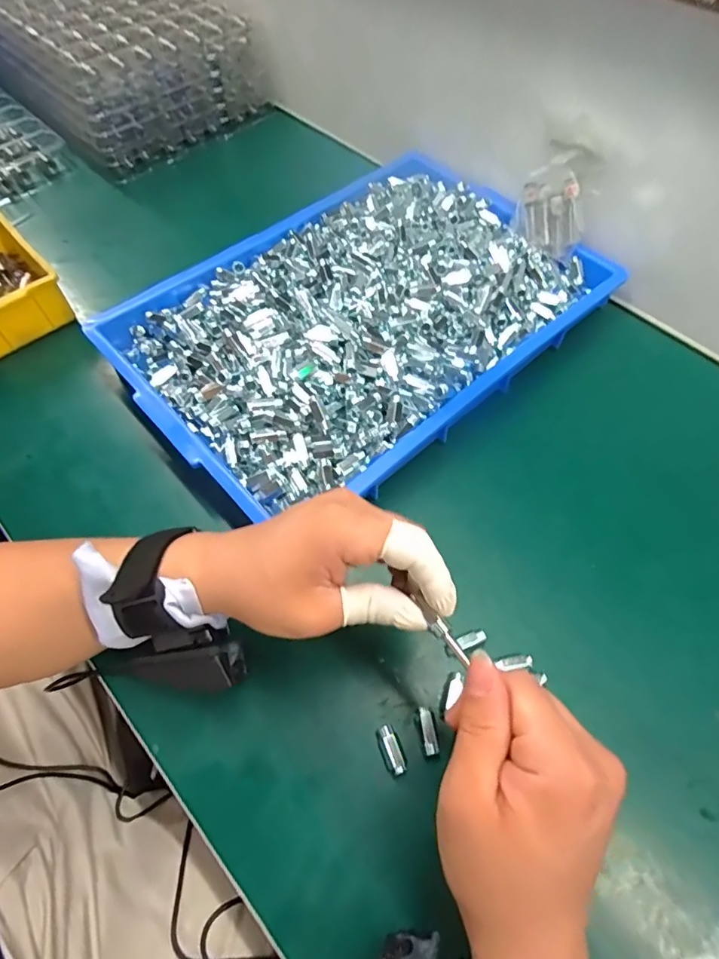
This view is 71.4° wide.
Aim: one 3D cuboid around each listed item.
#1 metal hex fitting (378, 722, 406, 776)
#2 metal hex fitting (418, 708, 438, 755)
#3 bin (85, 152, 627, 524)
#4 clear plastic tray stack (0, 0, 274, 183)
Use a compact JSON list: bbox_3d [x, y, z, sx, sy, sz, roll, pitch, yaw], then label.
[{"bbox_3d":[0.020,0.169,0.313,0.012,0.012,0.028,-18,62,-9],"label":"metal hex fitting"},{"bbox_3d":[0.043,0.160,0.318,0.008,0.009,0.027,-8,60,-5],"label":"metal hex fitting"},{"bbox_3d":[0.004,-0.152,0.465,0.408,0.074,0.279,-38,67,-18],"label":"bin"},{"bbox_3d":[-0.339,-0.585,0.679,0.256,0.115,0.372,-38,67,-18],"label":"clear plastic tray stack"}]

